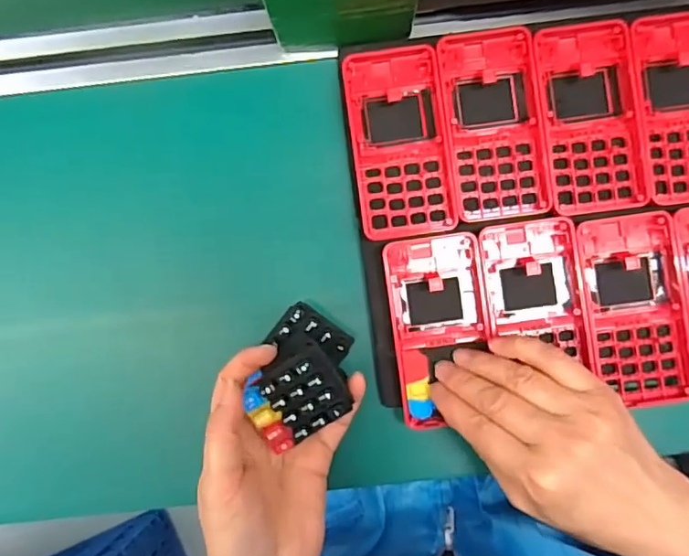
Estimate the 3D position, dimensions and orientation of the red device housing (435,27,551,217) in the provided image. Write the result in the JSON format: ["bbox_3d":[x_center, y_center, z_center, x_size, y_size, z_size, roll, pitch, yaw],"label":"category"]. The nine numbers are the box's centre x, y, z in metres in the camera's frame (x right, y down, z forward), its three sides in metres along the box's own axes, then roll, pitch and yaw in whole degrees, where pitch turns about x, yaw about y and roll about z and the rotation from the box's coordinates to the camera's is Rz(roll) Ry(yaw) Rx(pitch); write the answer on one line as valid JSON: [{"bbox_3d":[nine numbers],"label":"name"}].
[{"bbox_3d":[0.098,-0.101,0.362,0.061,0.016,0.124,-7,86,-3],"label":"red device housing"}]

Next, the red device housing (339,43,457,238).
[{"bbox_3d":[0.037,-0.089,0.360,0.062,0.013,0.123,-7,86,-3],"label":"red device housing"}]

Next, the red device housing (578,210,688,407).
[{"bbox_3d":[0.186,0.021,0.355,0.062,0.019,0.120,-6,86,-3],"label":"red device housing"}]

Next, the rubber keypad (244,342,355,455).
[{"bbox_3d":[-0.028,0.069,0.319,0.055,0.015,0.046,-32,87,-5],"label":"rubber keypad"}]

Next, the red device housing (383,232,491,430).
[{"bbox_3d":[0.062,0.033,0.359,0.060,0.018,0.120,-7,86,-3],"label":"red device housing"}]

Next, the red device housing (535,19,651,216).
[{"bbox_3d":[0.159,-0.104,0.356,0.060,0.014,0.122,-6,86,-3],"label":"red device housing"}]

